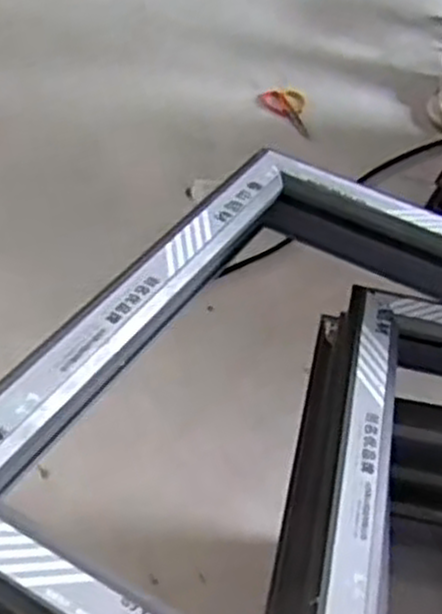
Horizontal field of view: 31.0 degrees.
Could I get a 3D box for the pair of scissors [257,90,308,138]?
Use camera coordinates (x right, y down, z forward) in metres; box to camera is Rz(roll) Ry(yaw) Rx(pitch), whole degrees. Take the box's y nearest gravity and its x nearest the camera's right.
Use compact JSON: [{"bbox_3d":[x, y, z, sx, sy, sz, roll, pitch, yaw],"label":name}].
[{"bbox_3d":[0.153,-0.436,1.782,0.097,0.015,0.203,-7,46,-14],"label":"pair of scissors"}]

